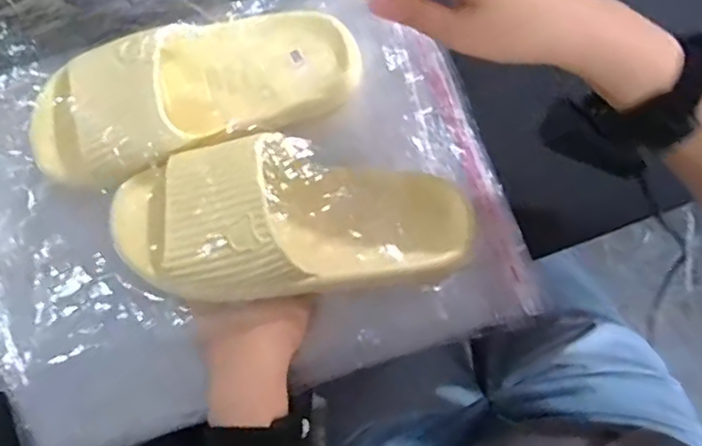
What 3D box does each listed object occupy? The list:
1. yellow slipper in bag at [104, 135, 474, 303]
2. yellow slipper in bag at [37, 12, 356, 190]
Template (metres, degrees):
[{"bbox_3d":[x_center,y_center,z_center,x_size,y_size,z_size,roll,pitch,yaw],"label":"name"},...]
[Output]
[{"bbox_3d":[-0.040,0.000,0.410,0.246,0.063,0.099,2,77,-3],"label":"yellow slipper in bag"},{"bbox_3d":[-0.114,-0.093,0.438,0.253,0.056,0.092,-14,77,-3],"label":"yellow slipper in bag"}]

